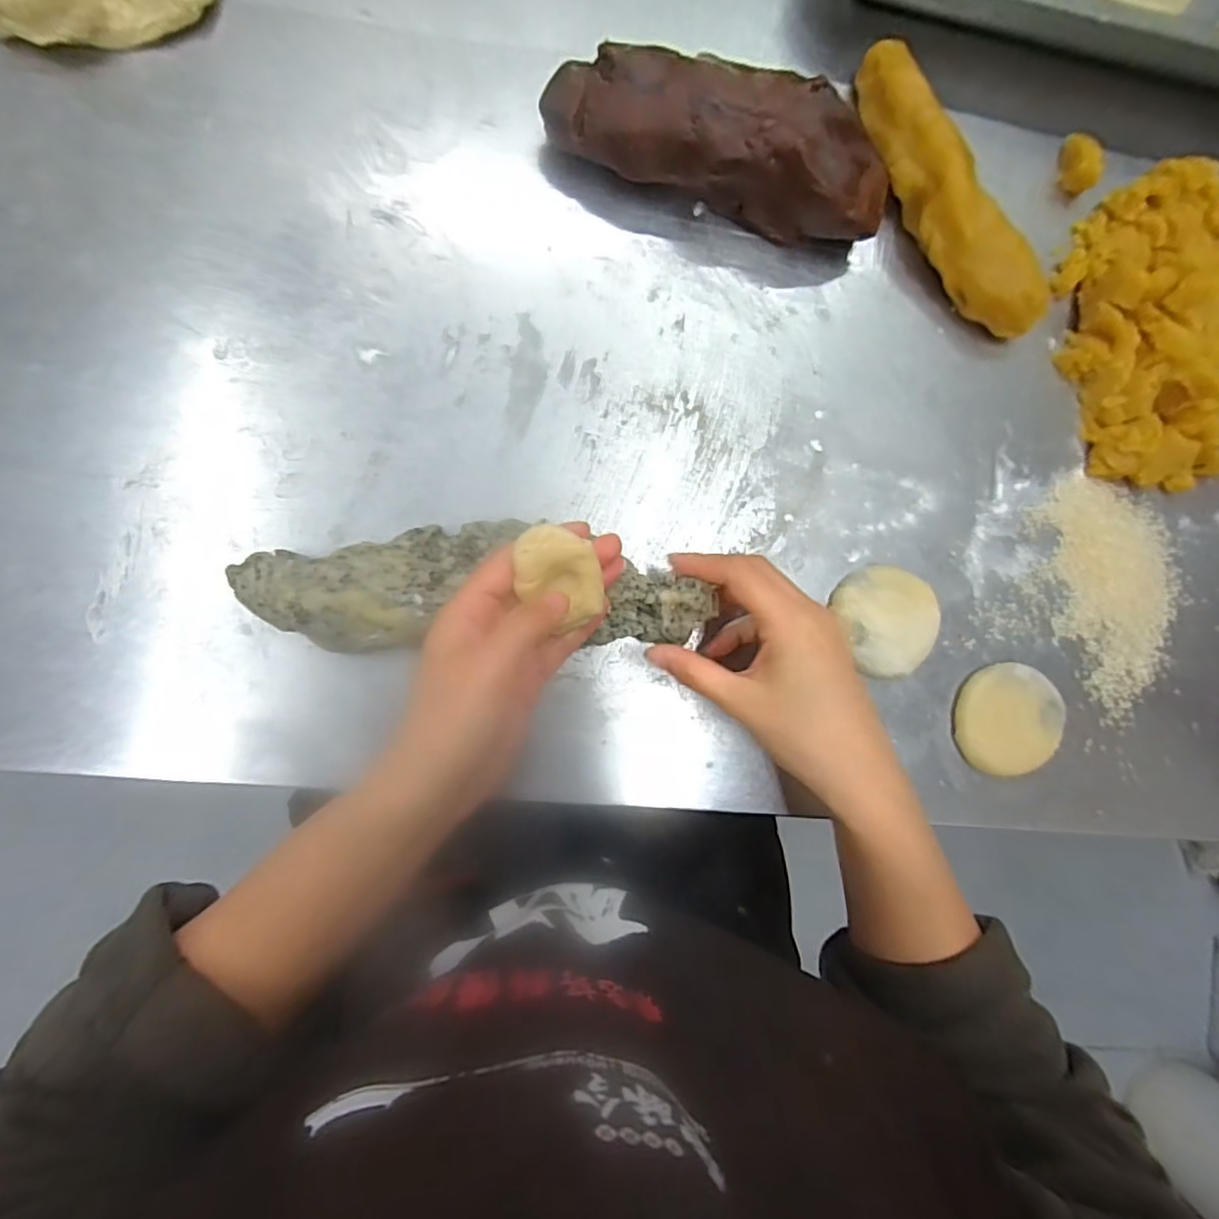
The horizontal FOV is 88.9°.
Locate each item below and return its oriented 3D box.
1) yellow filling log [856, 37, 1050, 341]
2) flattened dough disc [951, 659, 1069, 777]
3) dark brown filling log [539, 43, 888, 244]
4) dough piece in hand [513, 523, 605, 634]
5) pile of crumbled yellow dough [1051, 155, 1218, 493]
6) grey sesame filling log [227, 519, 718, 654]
[{"bbox_3d":[0.196,-0.244,0.369,0.045,0.041,0.184,-32,91,-6],"label":"yellow filling log"},{"bbox_3d":[0.239,0.065,0.372,0.062,0.014,0.061,0,88,-5],"label":"flattened dough disc"},{"bbox_3d":[0.063,-0.262,0.351,0.198,0.054,0.057,12,86,-5],"label":"dark brown filling log"},{"bbox_3d":[-0.025,-0.018,0.297,0.036,0.020,0.044,-14,89,-6],"label":"dough piece in hand"},{"bbox_3d":[0.342,-0.181,0.380,0.116,0.041,0.204,3,87,-5],"label":"pile of crumbled yellow dough"},{"bbox_3d":[-0.069,-0.012,0.328,0.245,0.036,0.068,2,87,-8],"label":"grey sesame filling log"}]

